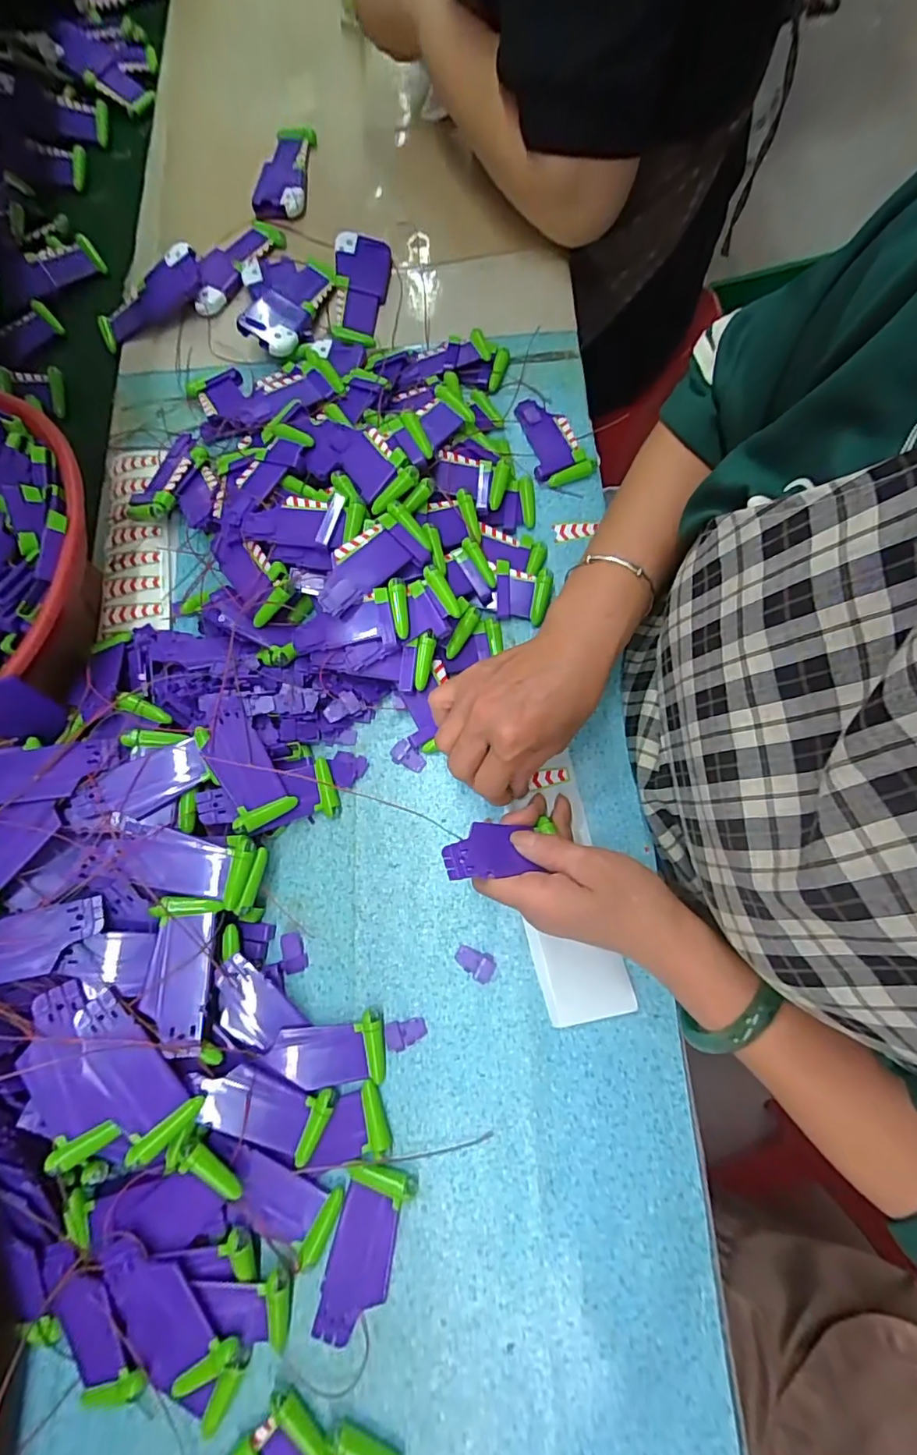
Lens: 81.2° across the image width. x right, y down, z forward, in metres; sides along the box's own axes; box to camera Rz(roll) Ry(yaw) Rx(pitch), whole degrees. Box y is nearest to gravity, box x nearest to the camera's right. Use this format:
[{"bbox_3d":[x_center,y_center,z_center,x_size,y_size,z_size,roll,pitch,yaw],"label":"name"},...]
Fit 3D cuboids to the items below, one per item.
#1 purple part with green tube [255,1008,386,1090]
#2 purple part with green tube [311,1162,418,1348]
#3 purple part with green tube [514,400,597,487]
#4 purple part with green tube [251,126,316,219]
[{"bbox_3d":[-0.085,0.206,0.341,0.073,0.017,0.038,-5,75,2],"label":"purple part with green tube"},{"bbox_3d":[-0.056,0.310,0.315,0.039,0.009,0.090,16,77,7],"label":"purple part with green tube"},{"bbox_3d":[0.078,-0.249,0.461,0.047,0.007,0.090,-20,75,-2],"label":"purple part with green tube"},{"bbox_3d":[-0.183,-0.587,0.562,0.055,0.019,0.121,3,75,4],"label":"purple part with green tube"}]

